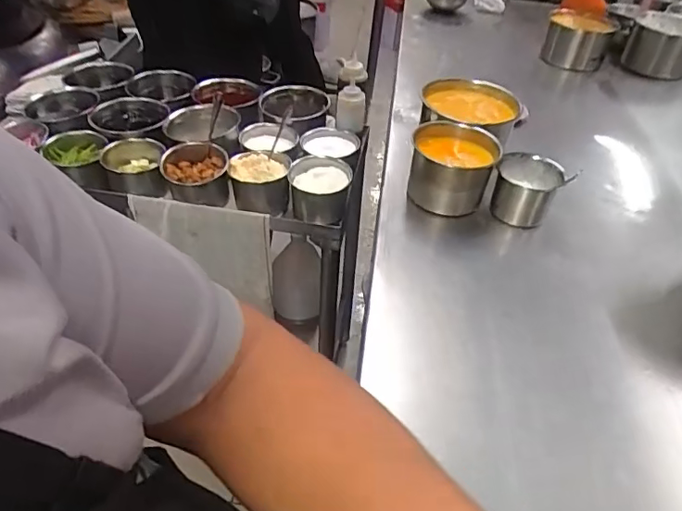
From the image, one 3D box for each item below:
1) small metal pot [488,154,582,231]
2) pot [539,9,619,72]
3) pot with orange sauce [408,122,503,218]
[{"bbox_3d":[0.327,-0.117,0.932,0.111,0.099,0.102,2,42,-2],"label":"small metal pot"},{"bbox_3d":[0.694,-0.628,1.553,0.187,0.132,0.155,18,44,15],"label":"pot"},{"bbox_3d":[0.199,-0.149,0.953,0.150,0.134,0.148,7,42,4],"label":"pot with orange sauce"}]

